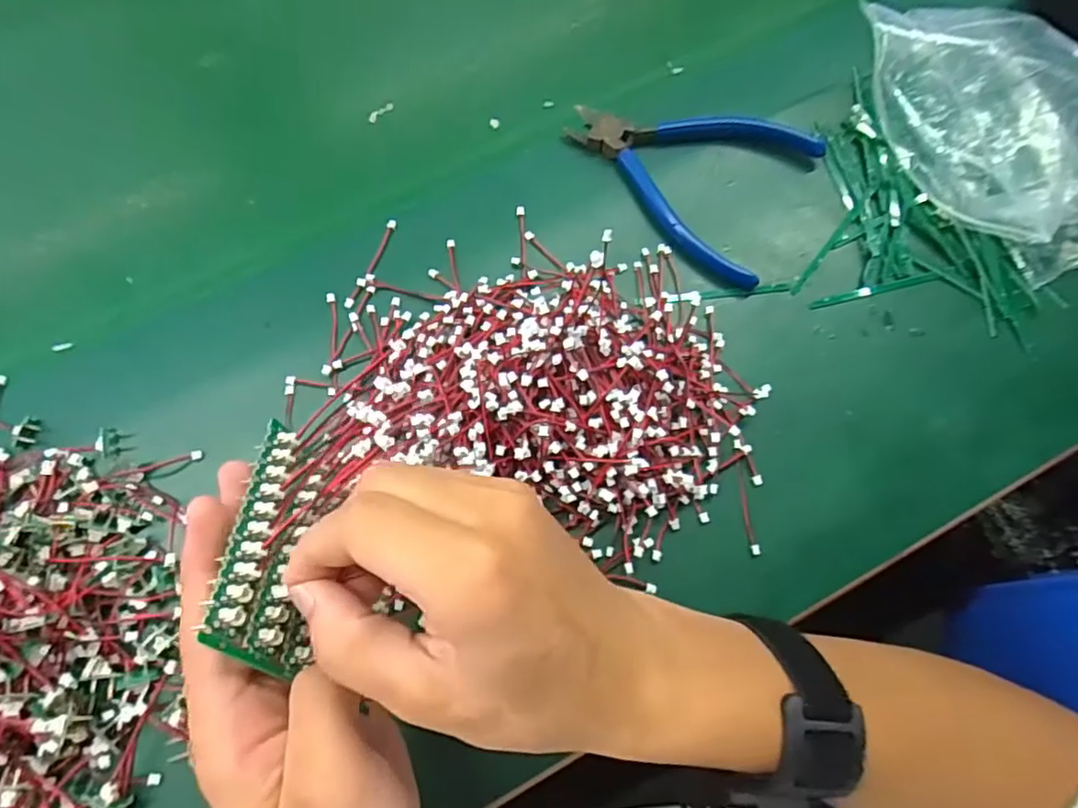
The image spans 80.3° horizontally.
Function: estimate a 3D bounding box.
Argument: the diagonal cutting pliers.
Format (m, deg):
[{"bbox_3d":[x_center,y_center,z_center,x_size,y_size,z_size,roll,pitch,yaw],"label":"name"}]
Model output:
[{"bbox_3d":[0.084,-0.140,0.375,0.136,0.014,0.106,30,74,9],"label":"diagonal cutting pliers"}]

